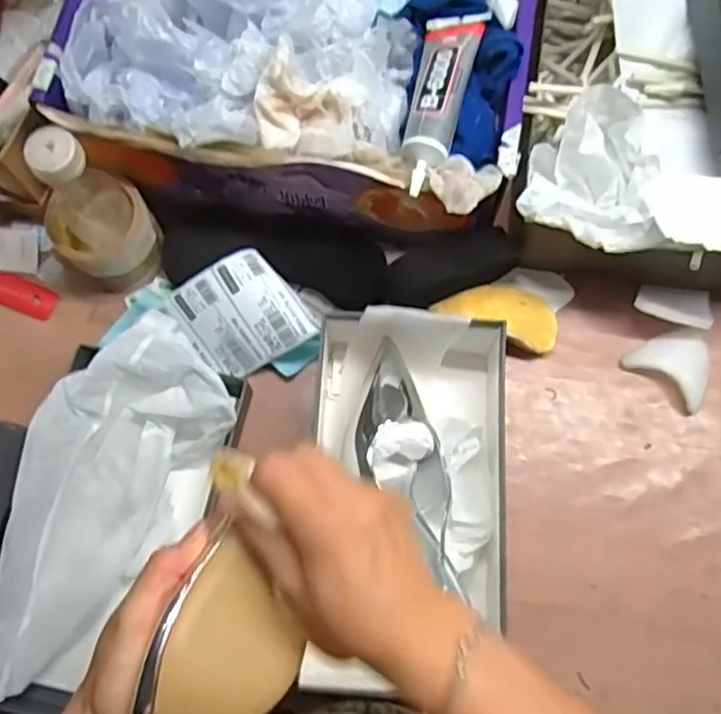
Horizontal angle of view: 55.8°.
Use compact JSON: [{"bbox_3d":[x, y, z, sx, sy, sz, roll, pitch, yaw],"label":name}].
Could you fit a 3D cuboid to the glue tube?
[{"bbox_3d":[0.062,-0.214,0.559,0.047,0.027,0.171,16,74,5],"label":"glue tube"}]

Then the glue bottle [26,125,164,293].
[{"bbox_3d":[-0.234,-0.126,0.590,0.088,0.173,0.073,-38,77,-10],"label":"glue bottle"}]

